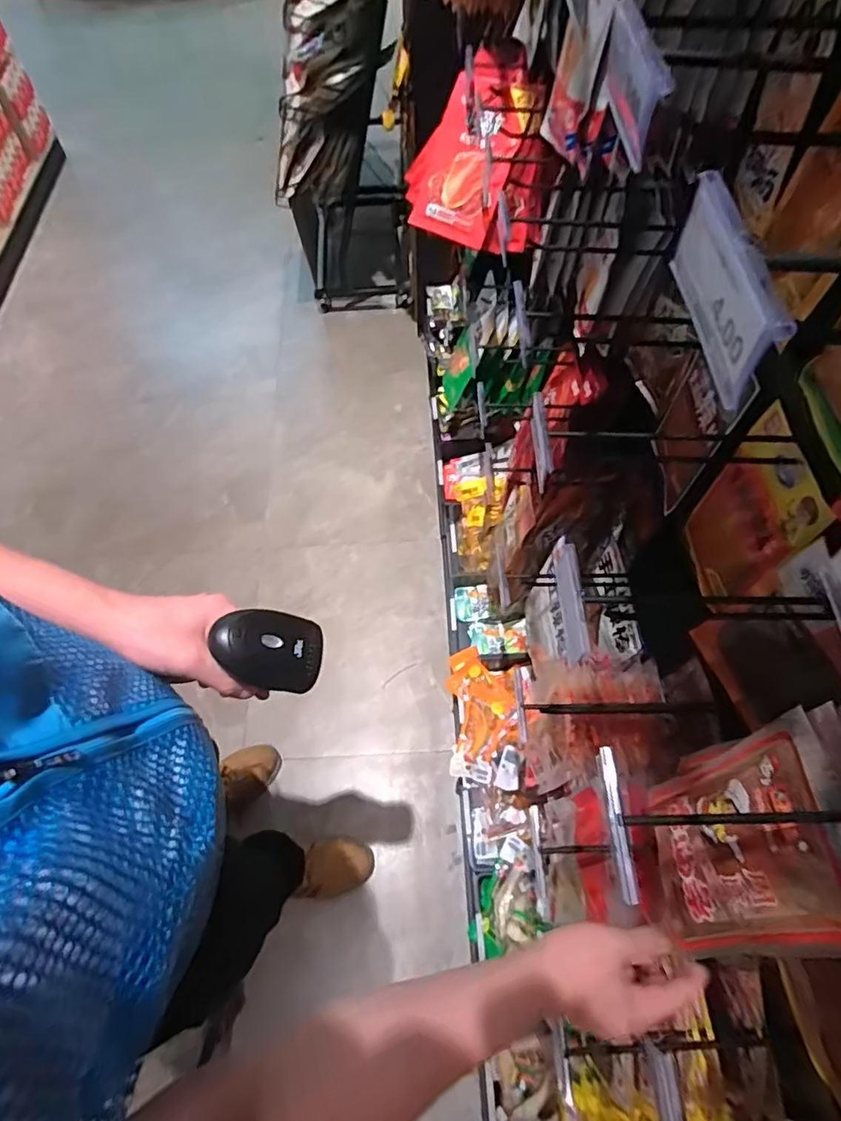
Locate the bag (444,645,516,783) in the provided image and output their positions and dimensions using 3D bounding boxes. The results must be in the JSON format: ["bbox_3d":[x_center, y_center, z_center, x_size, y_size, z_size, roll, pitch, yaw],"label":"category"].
[{"bbox_3d":[0.126,0.334,1.207,0.145,0.055,0.265,6,63,3],"label":"bag"}]

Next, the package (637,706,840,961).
[{"bbox_3d":[0.301,0.277,0.539,0.021,0.273,0.174,11,52,-8],"label":"package"}]

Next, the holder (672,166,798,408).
[{"bbox_3d":[0.128,-0.117,0.238,0.008,0.043,0.100,-4,62,-1],"label":"holder"}]

